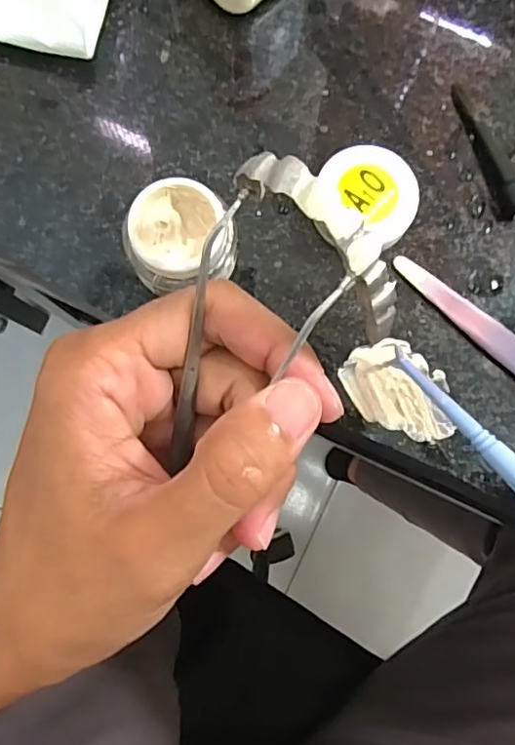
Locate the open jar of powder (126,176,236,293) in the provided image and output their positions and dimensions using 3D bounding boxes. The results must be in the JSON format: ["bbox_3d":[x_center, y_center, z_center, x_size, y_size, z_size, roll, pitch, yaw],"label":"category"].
[{"bbox_3d":[-0.022,-0.039,0.168,0.030,0.024,0.029,0,84,0],"label":"open jar of powder"}]

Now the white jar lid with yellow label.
[{"bbox_3d":[0.034,-0.055,0.177,0.031,0.012,0.028,12,84,1],"label":"white jar lid with yellow label"}]

